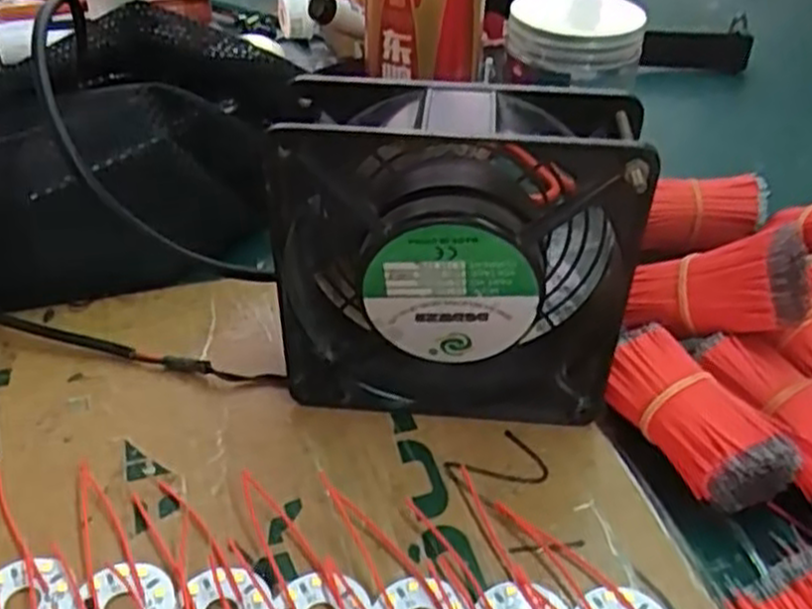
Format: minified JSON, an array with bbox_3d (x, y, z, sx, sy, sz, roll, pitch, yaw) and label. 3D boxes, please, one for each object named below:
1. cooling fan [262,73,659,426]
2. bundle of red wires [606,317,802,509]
[{"bbox_3d":[0.019,-0.014,0.283,0.128,0.119,0.047,7,40,7],"label":"cooling fan"},{"bbox_3d":[0.101,0.043,0.284,0.034,0.033,0.071,-25,46,-27],"label":"bundle of red wires"}]

